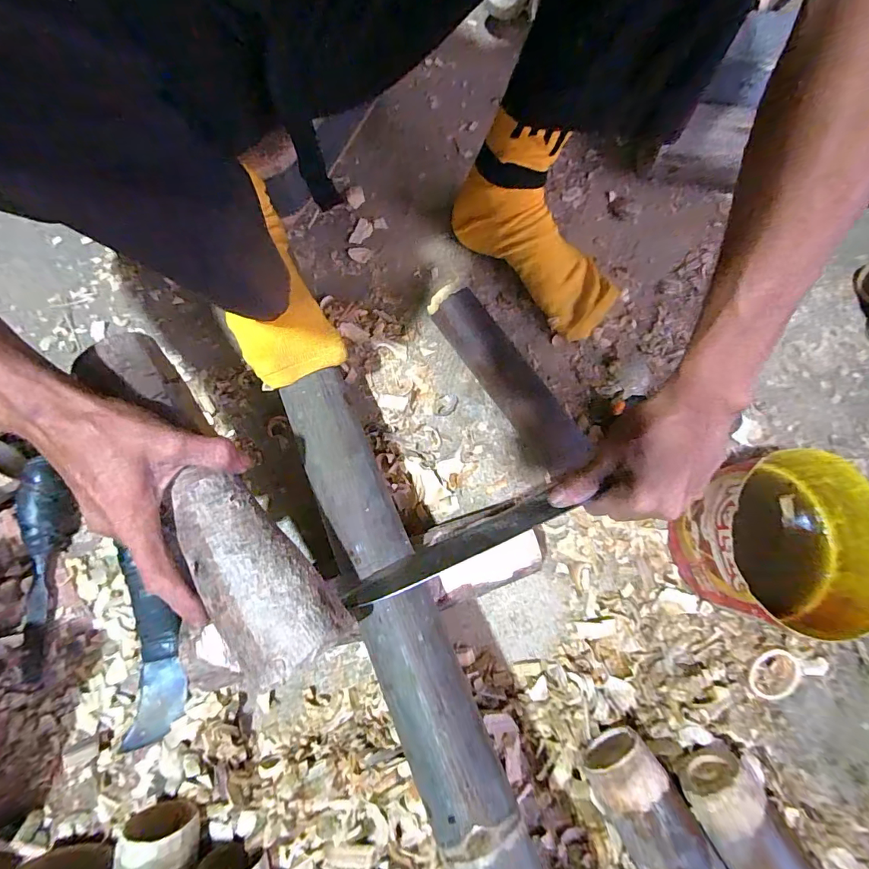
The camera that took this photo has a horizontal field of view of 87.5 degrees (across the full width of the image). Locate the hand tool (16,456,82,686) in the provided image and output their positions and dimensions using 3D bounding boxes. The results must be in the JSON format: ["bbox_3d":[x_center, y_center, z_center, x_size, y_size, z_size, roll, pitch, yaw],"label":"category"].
[{"bbox_3d":[-0.368,0.124,0.419,0.035,0.039,0.195,-4,76,-3],"label":"hand tool"}]

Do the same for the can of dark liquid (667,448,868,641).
[{"bbox_3d":[0.313,0.103,0.420,0.143,0.092,0.150,0,76,-2],"label":"can of dark liquid"}]

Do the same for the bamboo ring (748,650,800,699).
[{"bbox_3d":[0.319,0.226,0.422,0.049,0.008,0.042,-38,80,-10],"label":"bamboo ring"}]

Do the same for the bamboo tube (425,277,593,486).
[{"bbox_3d":[0.076,-0.056,0.478,0.048,0.050,0.223,-32,79,-9],"label":"bamboo tube"}]

